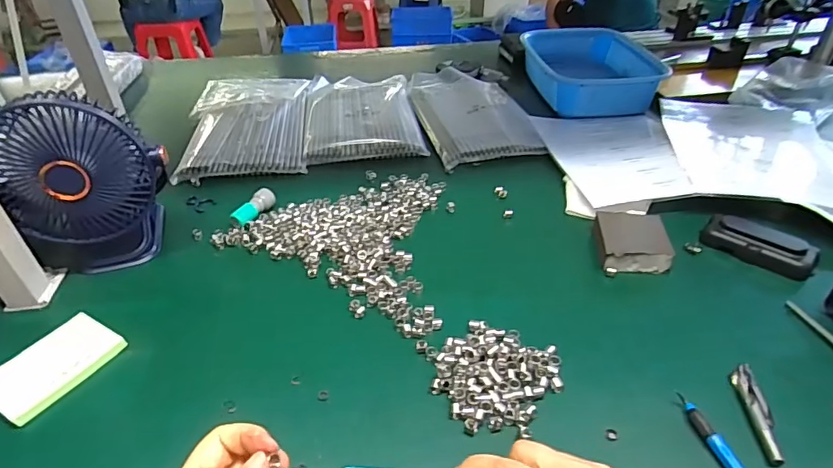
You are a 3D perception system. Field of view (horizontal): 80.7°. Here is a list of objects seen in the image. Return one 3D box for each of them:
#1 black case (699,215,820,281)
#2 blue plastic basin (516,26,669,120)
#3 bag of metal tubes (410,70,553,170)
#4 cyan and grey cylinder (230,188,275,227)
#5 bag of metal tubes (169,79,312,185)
[{"bbox_3d":[0.372,0.011,0.536,0.057,0.018,0.107,-31,45,-32],"label":"black case"},{"bbox_3d":[0.317,-0.304,0.920,0.212,0.083,0.278,-3,37,-2],"label":"blue plastic basin"},{"bbox_3d":[0.084,-0.216,0.834,0.171,0.018,0.329,-11,37,-10],"label":"bag of metal tubes"},{"bbox_3d":[-0.200,-0.033,0.601,0.023,0.020,0.063,18,42,26],"label":"cyan and grey cylinder"},{"bbox_3d":[-0.275,-0.188,0.802,0.200,0.036,0.333,-7,37,-5],"label":"bag of metal tubes"}]

